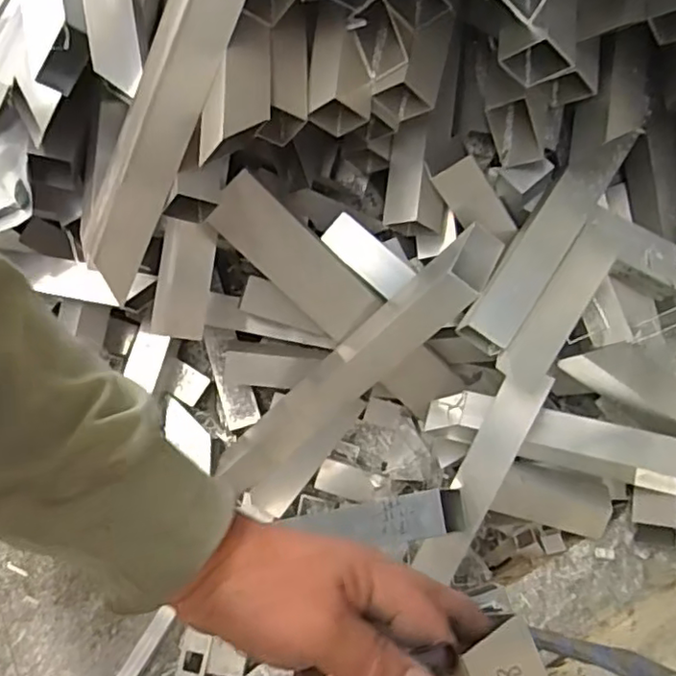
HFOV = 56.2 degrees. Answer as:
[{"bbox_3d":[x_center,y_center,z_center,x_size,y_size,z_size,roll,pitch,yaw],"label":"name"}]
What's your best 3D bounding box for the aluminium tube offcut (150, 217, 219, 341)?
[{"bbox_3d":[-0.209,-0.078,0.864,0.068,0.025,0.170,16,115,2],"label":"aluminium tube offcut"}]

